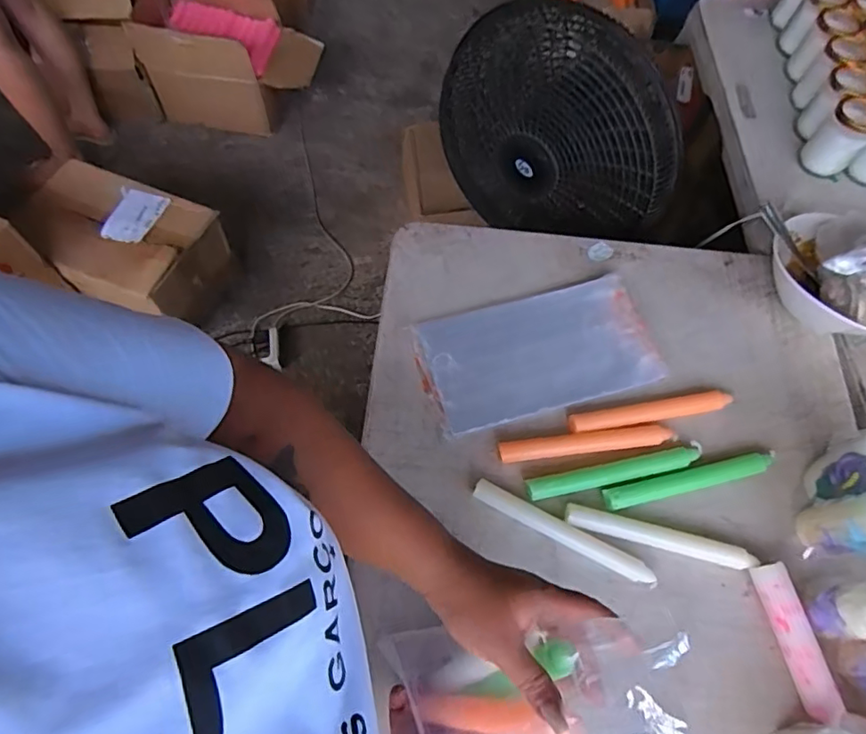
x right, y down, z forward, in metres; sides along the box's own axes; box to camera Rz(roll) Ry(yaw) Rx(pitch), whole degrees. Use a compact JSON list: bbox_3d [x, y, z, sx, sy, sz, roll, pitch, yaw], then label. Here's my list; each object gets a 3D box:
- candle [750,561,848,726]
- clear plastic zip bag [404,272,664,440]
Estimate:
[{"bbox_3d":[0.357,0.270,0.555,0.031,0.027,0.139,-11,66,-8],"label":"candle"},{"bbox_3d":[0.128,-0.021,0.692,0.284,0.007,0.155,-14,66,-9],"label":"clear plastic zip bag"}]

